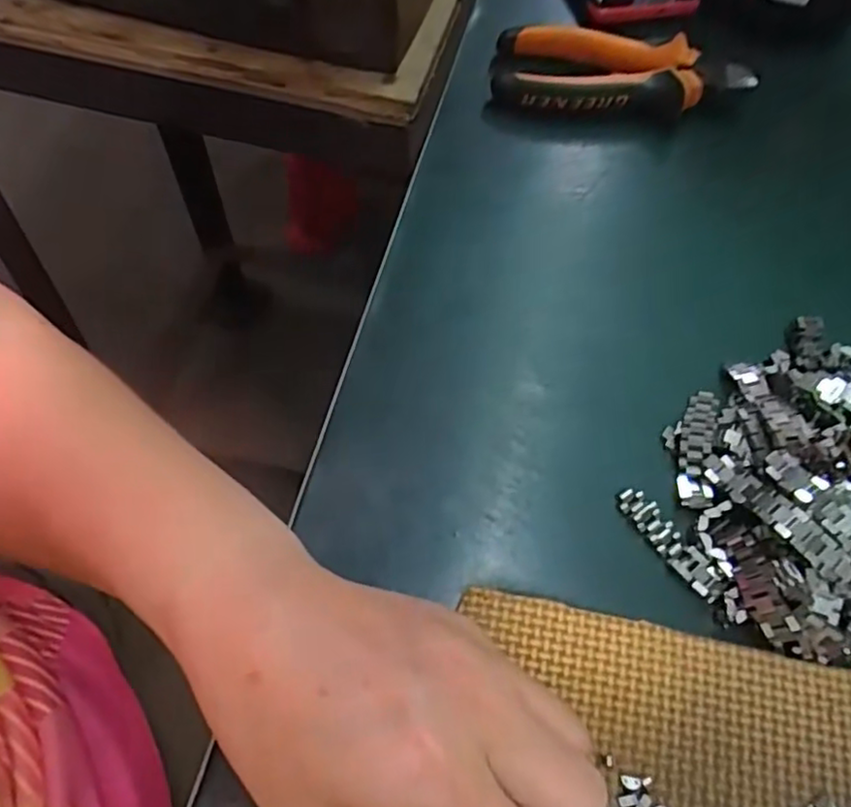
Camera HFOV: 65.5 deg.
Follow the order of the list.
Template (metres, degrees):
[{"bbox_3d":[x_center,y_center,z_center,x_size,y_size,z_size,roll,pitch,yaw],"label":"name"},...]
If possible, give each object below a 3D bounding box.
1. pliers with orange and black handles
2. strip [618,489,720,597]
[{"bbox_3d":[0.114,-0.190,0.391,0.146,0.030,0.055,7,61,2],"label":"pliers with orange and black handles"},{"bbox_3d":[0.100,0.056,0.272,0.013,0.005,0.049,-33,67,-18],"label":"strip"}]

